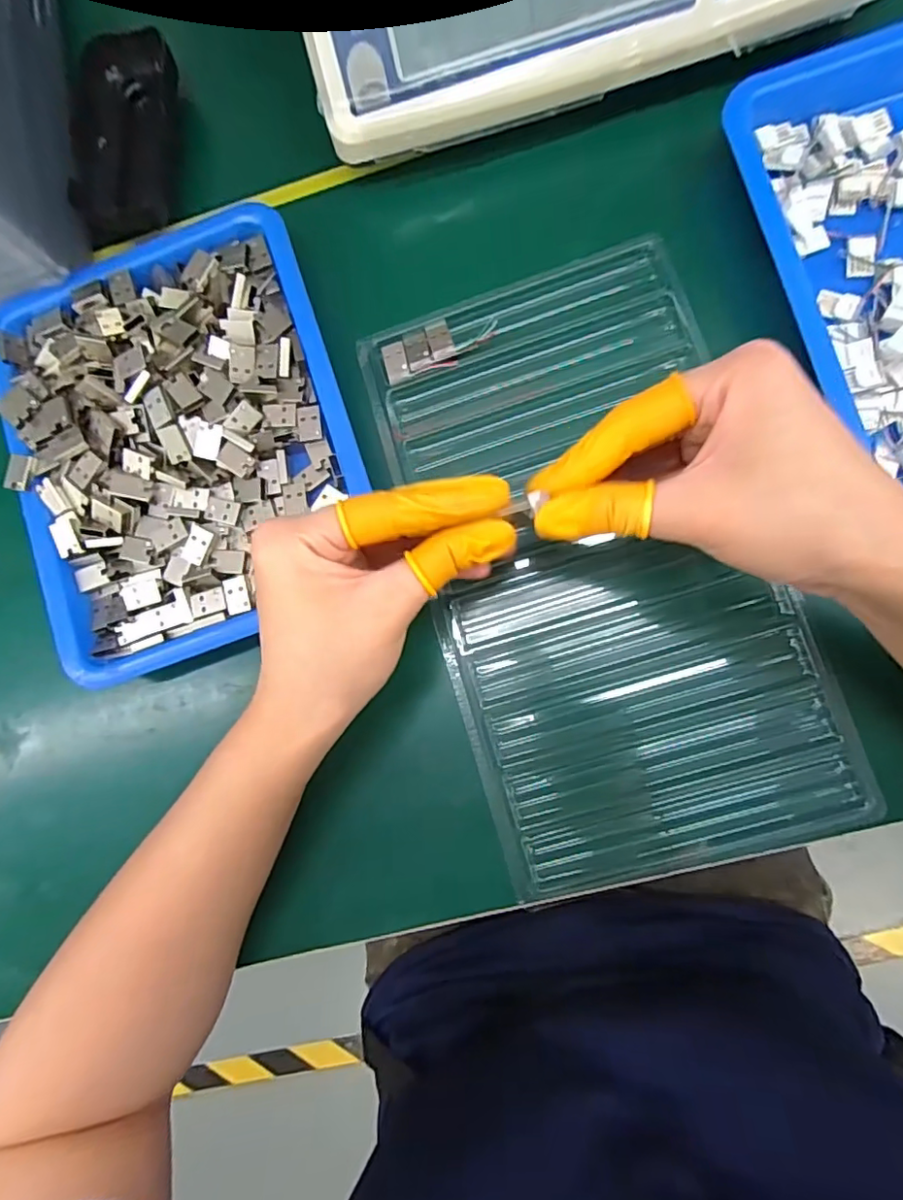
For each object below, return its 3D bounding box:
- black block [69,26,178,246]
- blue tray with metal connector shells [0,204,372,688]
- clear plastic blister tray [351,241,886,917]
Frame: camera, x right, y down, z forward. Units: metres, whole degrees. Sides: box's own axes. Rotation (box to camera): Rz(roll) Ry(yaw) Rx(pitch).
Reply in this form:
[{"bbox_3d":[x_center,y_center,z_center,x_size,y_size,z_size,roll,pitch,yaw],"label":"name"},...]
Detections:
[{"bbox_3d":[-0.183,-0.260,0.315,0.059,0.021,0.111,-6,85,6],"label":"black block"},{"bbox_3d":[-0.137,-0.082,0.285,0.168,0.029,0.212,-19,84,5],"label":"blue tray with metal connector shells"},{"bbox_3d":[0.069,-0.021,0.273,0.159,0.021,0.289,-17,84,5],"label":"clear plastic blister tray"}]

